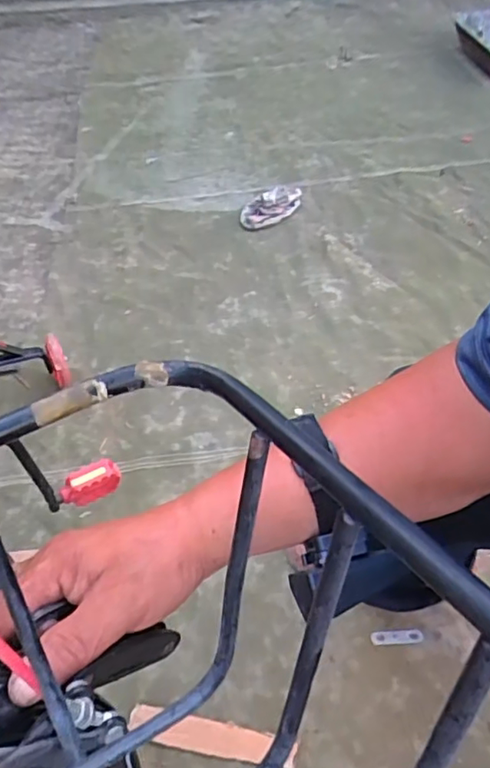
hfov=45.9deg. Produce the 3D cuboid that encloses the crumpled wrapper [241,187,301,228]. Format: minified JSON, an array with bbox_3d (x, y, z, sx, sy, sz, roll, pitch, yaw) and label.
[{"bbox_3d":[0.069,-0.450,1.452,0.187,0.033,0.103,-38,54,-26],"label":"crumpled wrapper"}]

